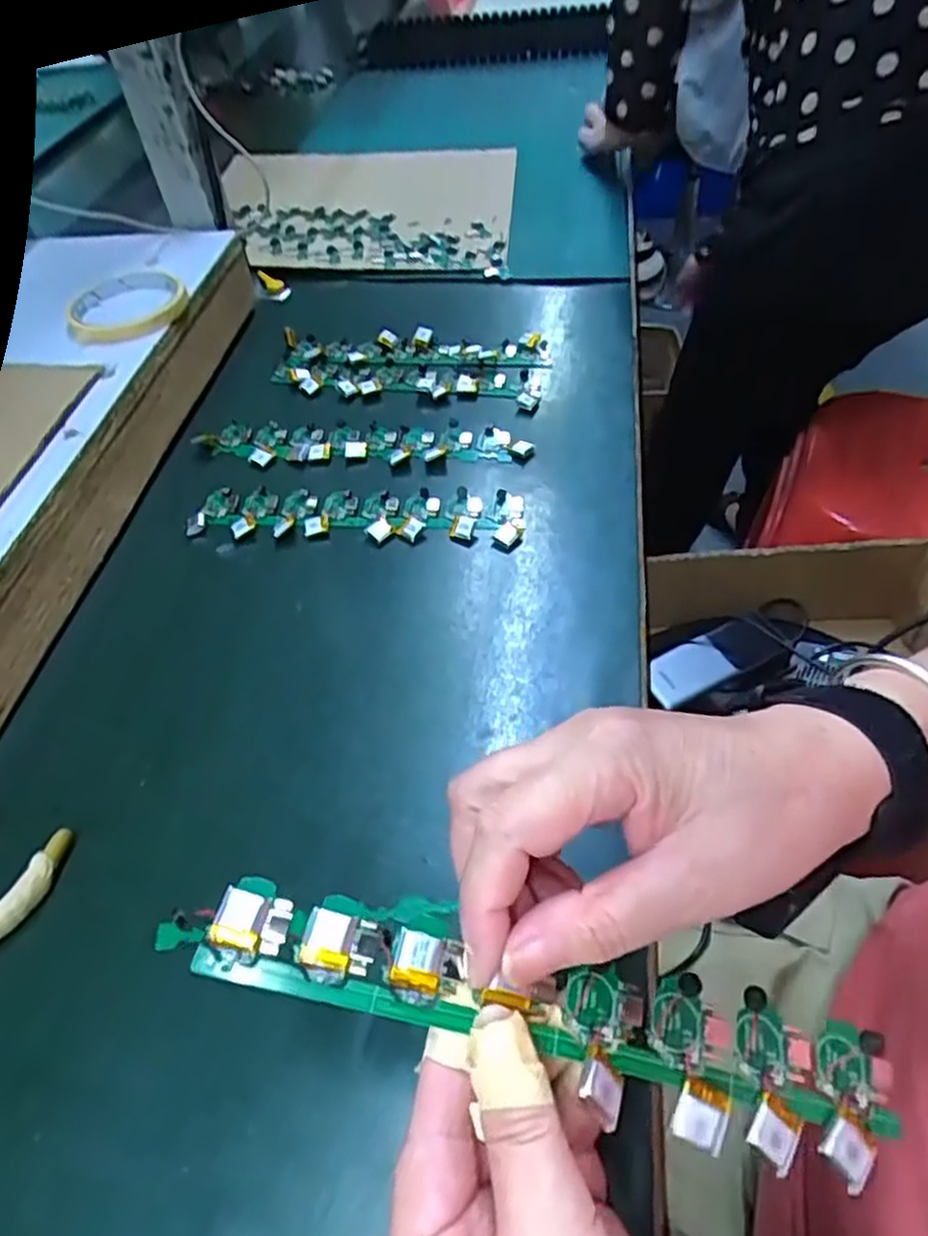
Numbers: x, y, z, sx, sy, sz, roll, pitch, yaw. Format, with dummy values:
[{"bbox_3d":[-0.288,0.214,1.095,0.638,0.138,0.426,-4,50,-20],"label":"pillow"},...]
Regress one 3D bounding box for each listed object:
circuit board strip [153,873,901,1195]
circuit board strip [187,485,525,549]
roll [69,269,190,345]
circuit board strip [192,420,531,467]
[{"bbox_3d":[0.022,0.121,0.228,0.227,0.015,0.042,16,53,1],"label":"circuit board strip"},{"bbox_3d":[-0.073,-0.071,0.500,0.221,0.007,0.045,2,51,8],"label":"circuit board strip"},{"bbox_3d":[-0.254,-0.235,0.562,0.087,0.013,0.092,-19,52,-10],"label":"roll"},{"bbox_3d":[-0.075,-0.131,0.547,0.242,0.008,0.046,0,51,6],"label":"circuit board strip"}]

